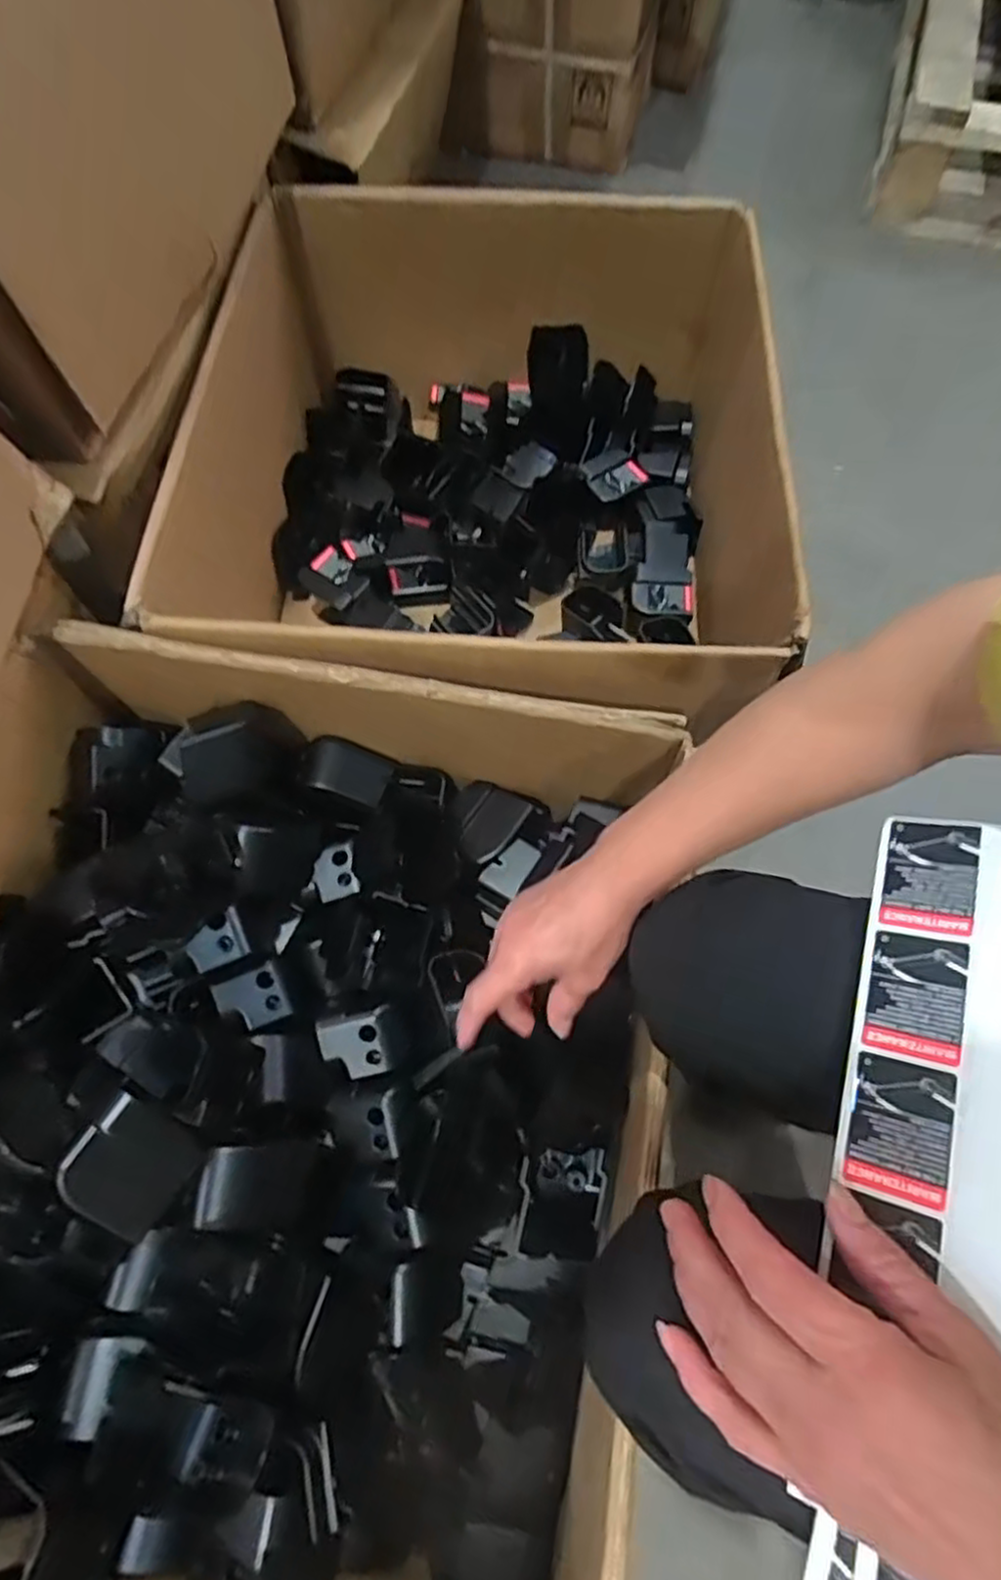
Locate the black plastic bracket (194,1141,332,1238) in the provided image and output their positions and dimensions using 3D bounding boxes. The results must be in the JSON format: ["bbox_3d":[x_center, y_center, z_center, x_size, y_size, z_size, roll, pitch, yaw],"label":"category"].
[{"bbox_3d":[-0.178,0.282,0.522,0.076,0.038,0.056,18,57,-29],"label":"black plastic bracket"}]

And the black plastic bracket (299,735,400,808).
[{"bbox_3d":[-0.136,-0.015,0.650,0.077,0.022,0.054,21,61,-18],"label":"black plastic bracket"}]

